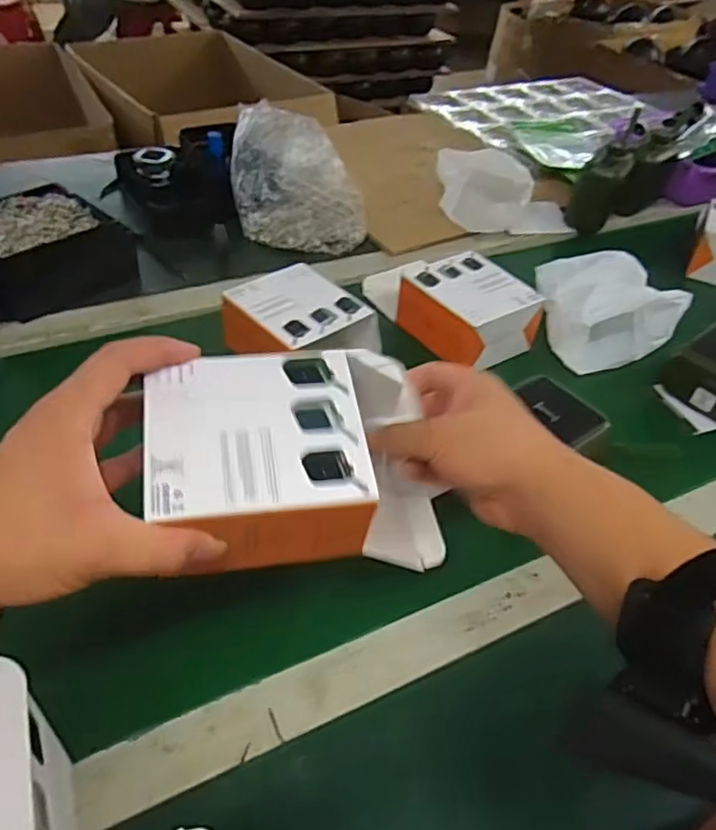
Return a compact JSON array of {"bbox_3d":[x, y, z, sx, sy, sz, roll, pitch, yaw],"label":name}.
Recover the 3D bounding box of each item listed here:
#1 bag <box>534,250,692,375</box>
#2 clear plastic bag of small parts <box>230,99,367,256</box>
[{"bbox_3d":[0.270,-0.125,0.694,0.124,0.058,0.191,5,44,1],"label":"bag"},{"bbox_3d":[-0.073,-0.301,0.809,0.165,0.105,0.183,1,44,-3],"label":"clear plastic bag of small parts"}]

